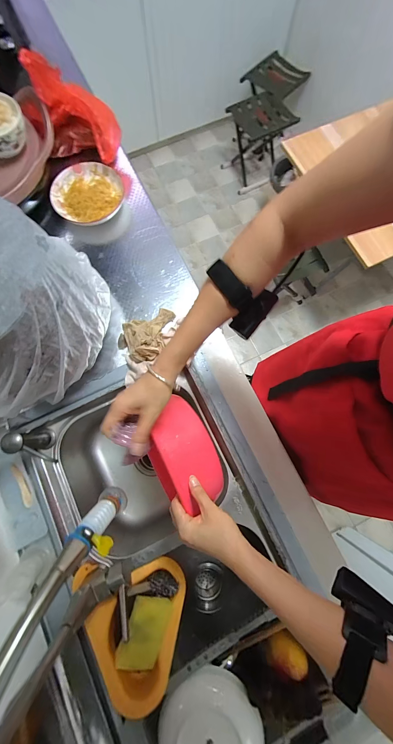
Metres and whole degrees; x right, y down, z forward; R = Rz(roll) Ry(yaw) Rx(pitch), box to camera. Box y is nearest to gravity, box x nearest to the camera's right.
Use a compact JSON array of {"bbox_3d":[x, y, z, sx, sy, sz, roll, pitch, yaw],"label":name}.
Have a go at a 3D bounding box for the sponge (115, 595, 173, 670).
[{"bbox_3d":[-0.101,0.505,0.513,0.083,0.028,0.114,26,81,-20],"label":"sponge"}]

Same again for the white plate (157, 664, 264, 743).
[{"bbox_3d":[0.027,0.686,0.486,0.192,0.049,0.207,0,77,-1],"label":"white plate"}]

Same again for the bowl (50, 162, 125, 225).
[{"bbox_3d":[-0.295,-0.474,0.714,0.174,0.044,0.183,0,77,-1],"label":"bowl"}]

